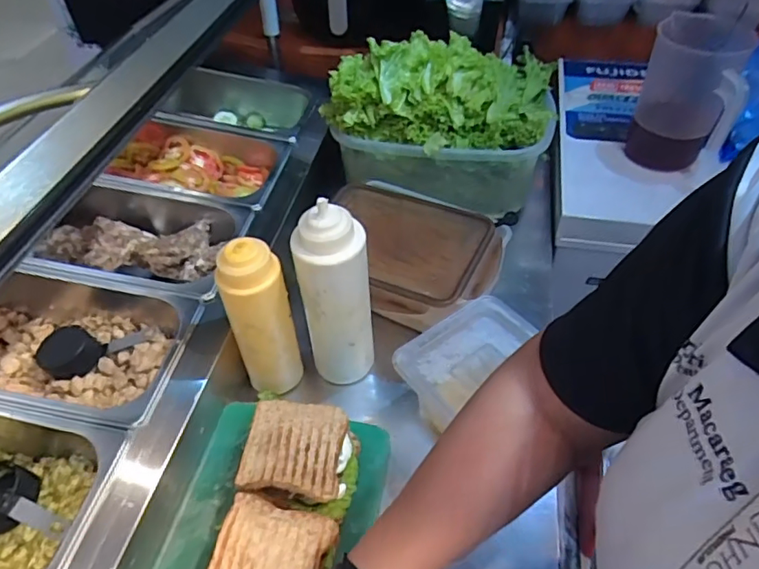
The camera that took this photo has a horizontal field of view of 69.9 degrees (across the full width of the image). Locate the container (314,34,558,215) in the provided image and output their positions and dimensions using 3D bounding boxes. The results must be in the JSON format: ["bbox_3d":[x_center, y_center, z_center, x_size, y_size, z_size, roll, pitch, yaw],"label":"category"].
[{"bbox_3d":[0.100,-0.268,0.873,0.337,0.207,0.229,8,48,10],"label":"container"}]

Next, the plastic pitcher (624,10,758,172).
[{"bbox_3d":[0.461,-0.273,0.821,0.132,0.220,0.104,20,51,19],"label":"plastic pitcher"}]

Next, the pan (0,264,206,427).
[{"bbox_3d":[-0.364,0.077,0.632,0.283,0.097,0.191,4,47,6],"label":"pan"}]

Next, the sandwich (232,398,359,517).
[{"bbox_3d":[-0.080,0.175,0.557,0.112,0.055,0.099,4,47,6],"label":"sandwich"}]

